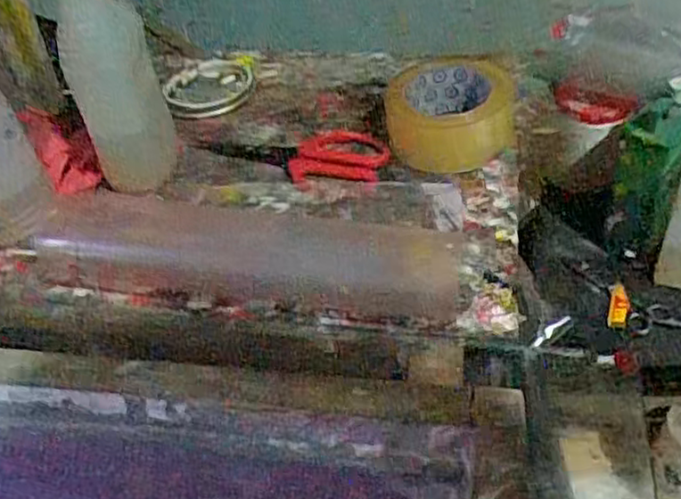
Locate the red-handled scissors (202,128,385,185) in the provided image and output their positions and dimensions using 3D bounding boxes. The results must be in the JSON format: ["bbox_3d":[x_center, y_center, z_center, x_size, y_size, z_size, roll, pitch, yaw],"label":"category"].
[{"bbox_3d":[-0.041,-0.099,0.669,0.182,0.019,0.073,15,48,21],"label":"red-handled scissors"}]

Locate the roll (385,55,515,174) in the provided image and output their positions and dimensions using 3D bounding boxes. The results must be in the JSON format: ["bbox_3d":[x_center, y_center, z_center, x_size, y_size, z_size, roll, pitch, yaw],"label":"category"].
[{"bbox_3d":[0.102,-0.134,0.640,0.109,0.062,0.109,-3,45,3],"label":"roll"}]

